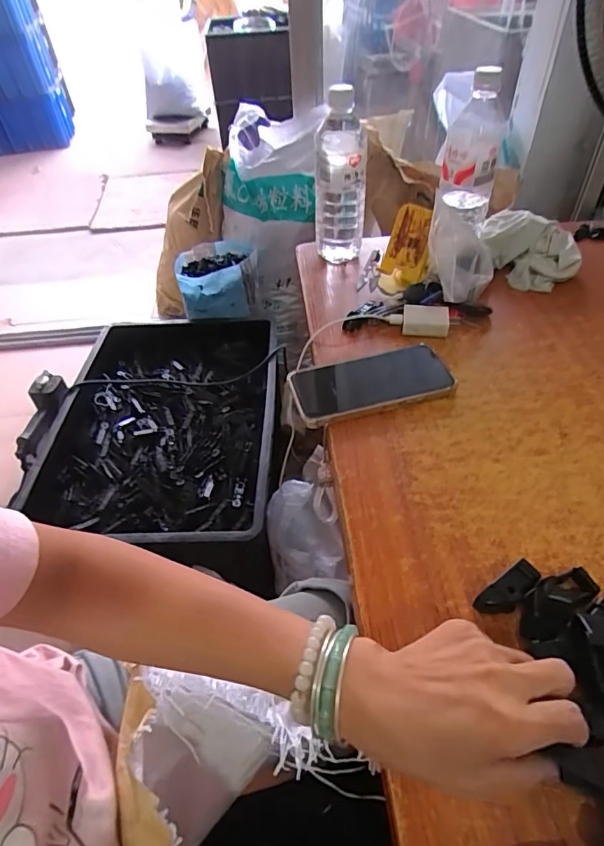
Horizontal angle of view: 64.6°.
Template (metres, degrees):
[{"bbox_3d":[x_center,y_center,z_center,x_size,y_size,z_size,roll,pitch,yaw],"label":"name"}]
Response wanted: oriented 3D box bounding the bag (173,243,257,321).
[{"bbox_3d":[-0.202,-0.346,1.171,0.186,0.122,0.177,-13,46,-9],"label":"bag"}]

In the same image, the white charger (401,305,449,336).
[{"bbox_3d":[0.149,-0.123,0.576,0.054,0.026,0.035,4,46,9],"label":"white charger"}]

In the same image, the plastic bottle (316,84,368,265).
[{"bbox_3d":[0.053,-0.320,0.651,0.069,0.212,0.064,-4,45,1],"label":"plastic bottle"}]

